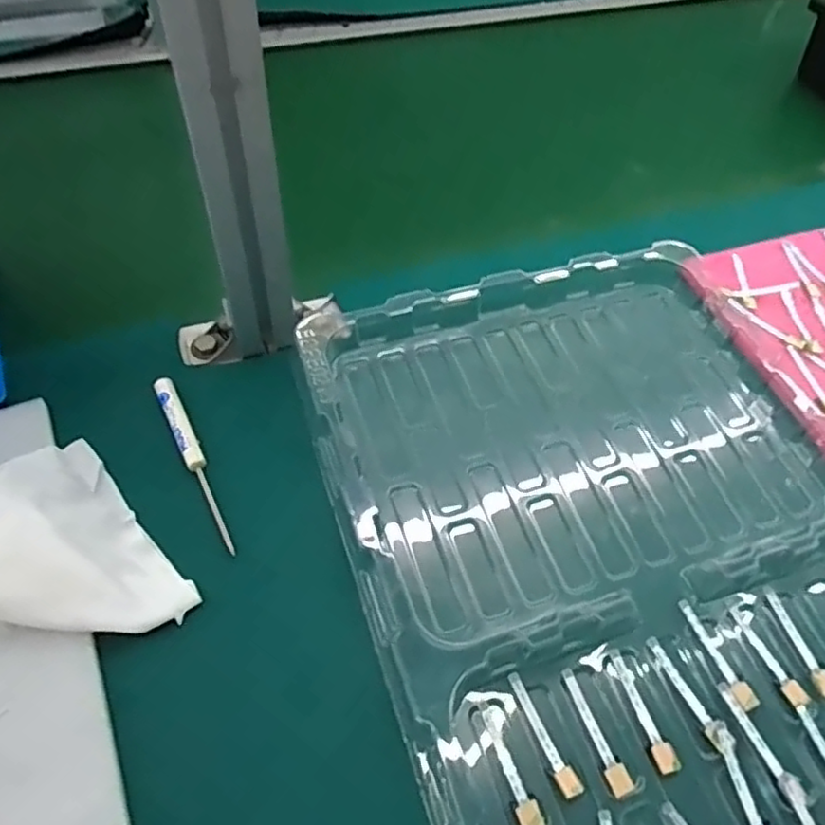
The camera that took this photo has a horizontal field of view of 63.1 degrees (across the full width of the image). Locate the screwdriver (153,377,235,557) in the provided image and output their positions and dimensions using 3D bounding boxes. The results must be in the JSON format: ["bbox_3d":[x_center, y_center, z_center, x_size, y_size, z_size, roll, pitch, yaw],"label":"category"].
[{"bbox_3d":[-0.132,0.027,0.406,0.012,0.013,0.125,-23,59,-18],"label":"screwdriver"}]

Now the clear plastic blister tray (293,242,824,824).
[{"bbox_3d":[0.132,0.098,0.363,0.299,0.032,0.475,-16,57,-13],"label":"clear plastic blister tray"}]

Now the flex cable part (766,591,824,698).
[{"bbox_3d":[0.210,0.125,0.364,0.011,0.005,0.057,-18,58,-15],"label":"flex cable part"}]

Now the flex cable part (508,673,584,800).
[{"bbox_3d":[0.064,0.157,0.328,0.010,0.004,0.059,-20,66,-18],"label":"flex cable part"}]

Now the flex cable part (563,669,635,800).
[{"bbox_3d":[0.092,0.157,0.333,0.011,0.004,0.059,-14,57,-12],"label":"flex cable part"}]

